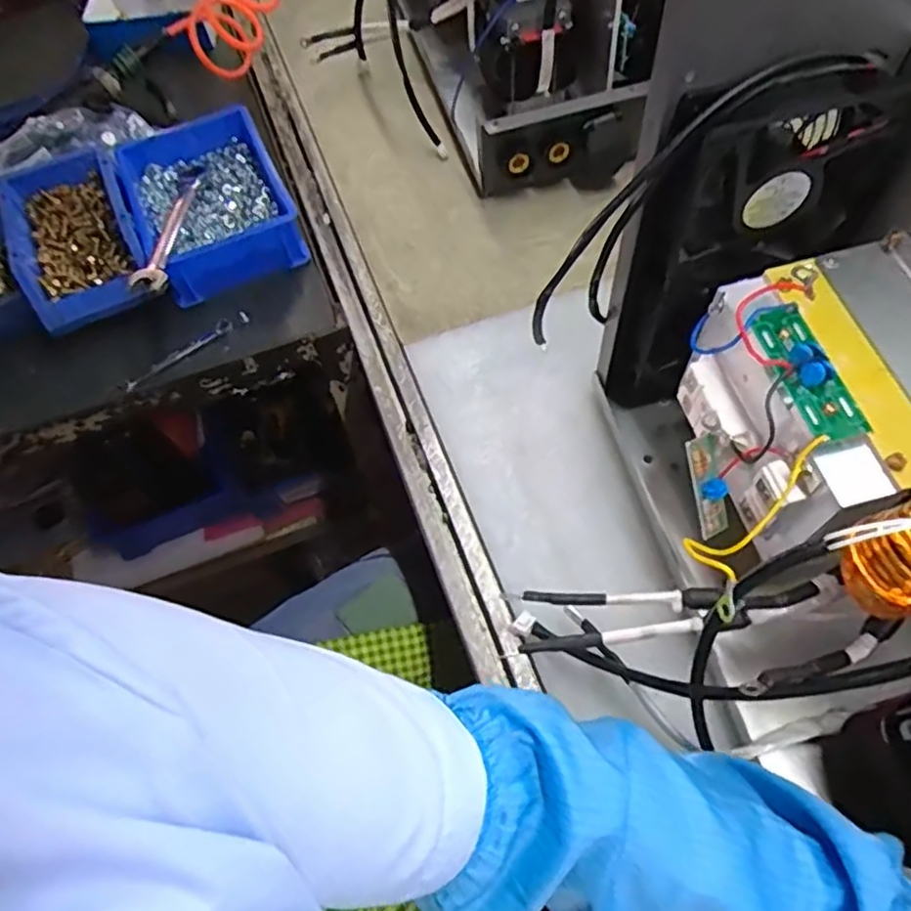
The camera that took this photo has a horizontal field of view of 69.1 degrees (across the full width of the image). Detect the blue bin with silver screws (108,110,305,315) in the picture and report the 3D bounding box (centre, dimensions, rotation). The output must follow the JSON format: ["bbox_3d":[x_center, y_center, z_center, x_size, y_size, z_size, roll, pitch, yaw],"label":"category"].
[{"bbox_3d":[-0.263,-0.274,0.710,0.154,0.066,0.225,-24,64,-8],"label":"blue bin with silver screws"}]

